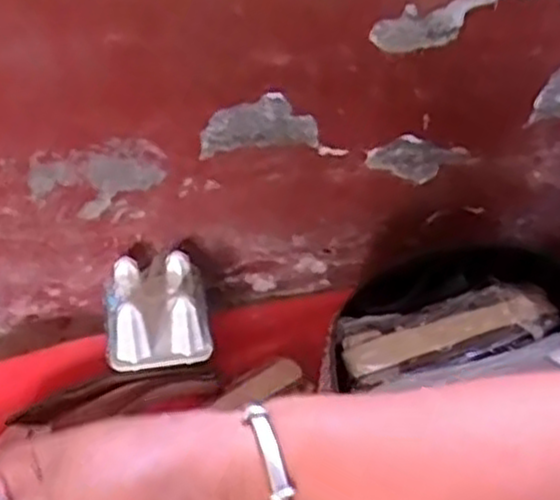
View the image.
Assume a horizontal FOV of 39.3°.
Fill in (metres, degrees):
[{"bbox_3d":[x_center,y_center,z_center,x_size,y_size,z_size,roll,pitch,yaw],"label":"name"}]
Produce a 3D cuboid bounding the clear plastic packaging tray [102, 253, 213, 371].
[{"bbox_3d":[-0.148,0.072,0.942,0.124,0.095,0.097,-5,47,-10],"label":"clear plastic packaging tray"}]

